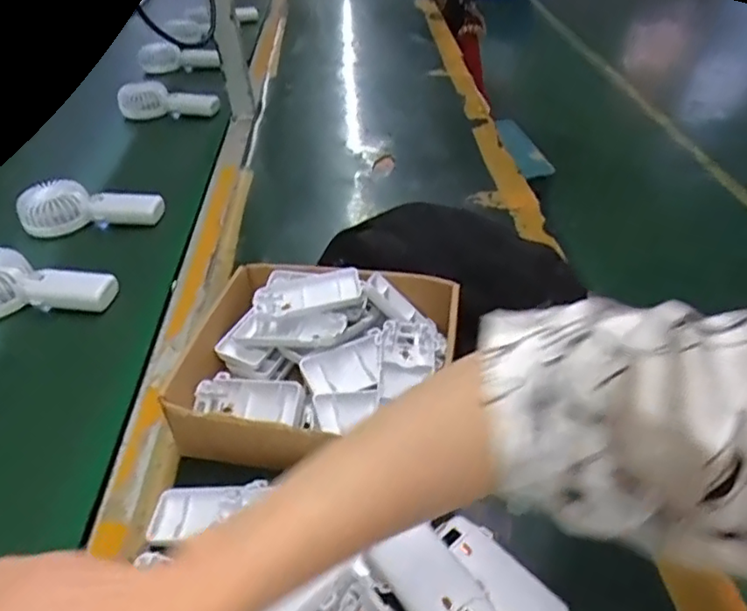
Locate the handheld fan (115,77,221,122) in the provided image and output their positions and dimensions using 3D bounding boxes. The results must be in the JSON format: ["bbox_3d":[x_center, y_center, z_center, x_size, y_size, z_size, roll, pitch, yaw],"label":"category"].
[{"bbox_3d":[-0.386,-0.385,1.129,0.192,0.058,0.044,5,40,12],"label":"handheld fan"}]

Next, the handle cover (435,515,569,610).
[{"bbox_3d":[0.077,0.173,0.384,0.045,0.015,0.090,-30,44,-27],"label":"handle cover"}]

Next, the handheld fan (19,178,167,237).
[{"bbox_3d":[-0.378,-0.134,0.811,0.184,0.053,0.073,-10,39,-5],"label":"handheld fan"}]

